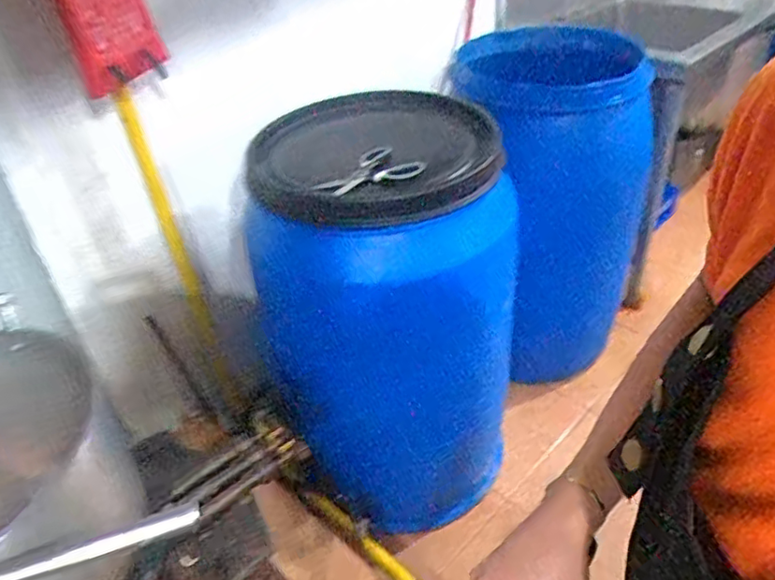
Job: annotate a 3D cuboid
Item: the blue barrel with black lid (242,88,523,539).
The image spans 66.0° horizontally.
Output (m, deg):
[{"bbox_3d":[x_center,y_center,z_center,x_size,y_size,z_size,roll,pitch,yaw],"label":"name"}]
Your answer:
[{"bbox_3d":[0.027,0.078,1.350,0.480,0.880,0.532,3,38,11],"label":"blue barrel with black lid"}]

